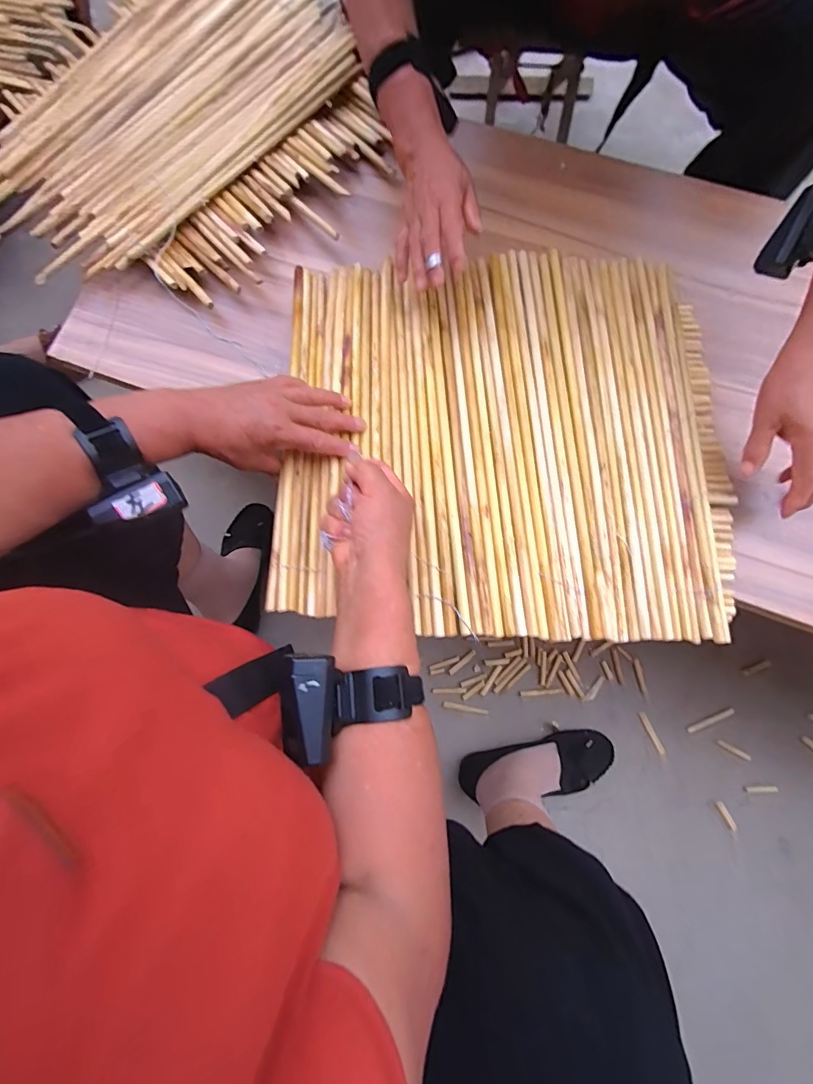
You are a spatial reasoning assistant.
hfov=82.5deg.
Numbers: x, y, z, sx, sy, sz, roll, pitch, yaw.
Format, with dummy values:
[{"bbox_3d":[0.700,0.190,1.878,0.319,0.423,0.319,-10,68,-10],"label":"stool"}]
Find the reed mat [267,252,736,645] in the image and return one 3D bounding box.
[{"bbox_3d":[0.103,-0.121,0.495,0.455,0.024,0.439,0,73,-1],"label":"reed mat"}]

